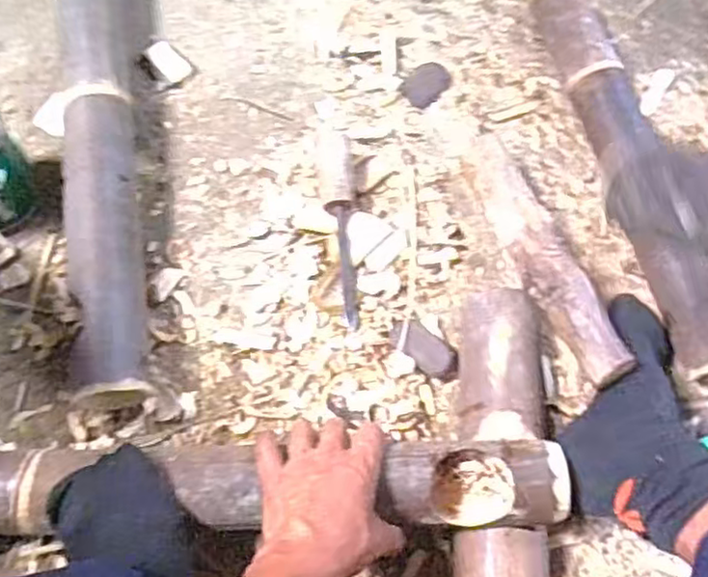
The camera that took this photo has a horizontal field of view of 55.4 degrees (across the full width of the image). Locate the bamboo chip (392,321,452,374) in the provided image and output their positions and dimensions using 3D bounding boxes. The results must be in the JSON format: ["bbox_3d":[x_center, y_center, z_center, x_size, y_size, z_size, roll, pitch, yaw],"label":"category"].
[{"bbox_3d":[0.066,0.055,0.663,0.066,0.012,0.036,42,73,13],"label":"bamboo chip"}]

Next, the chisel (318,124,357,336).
[{"bbox_3d":[-0.017,-0.065,0.696,0.039,0.047,0.207,-2,69,-3],"label":"chisel"}]

